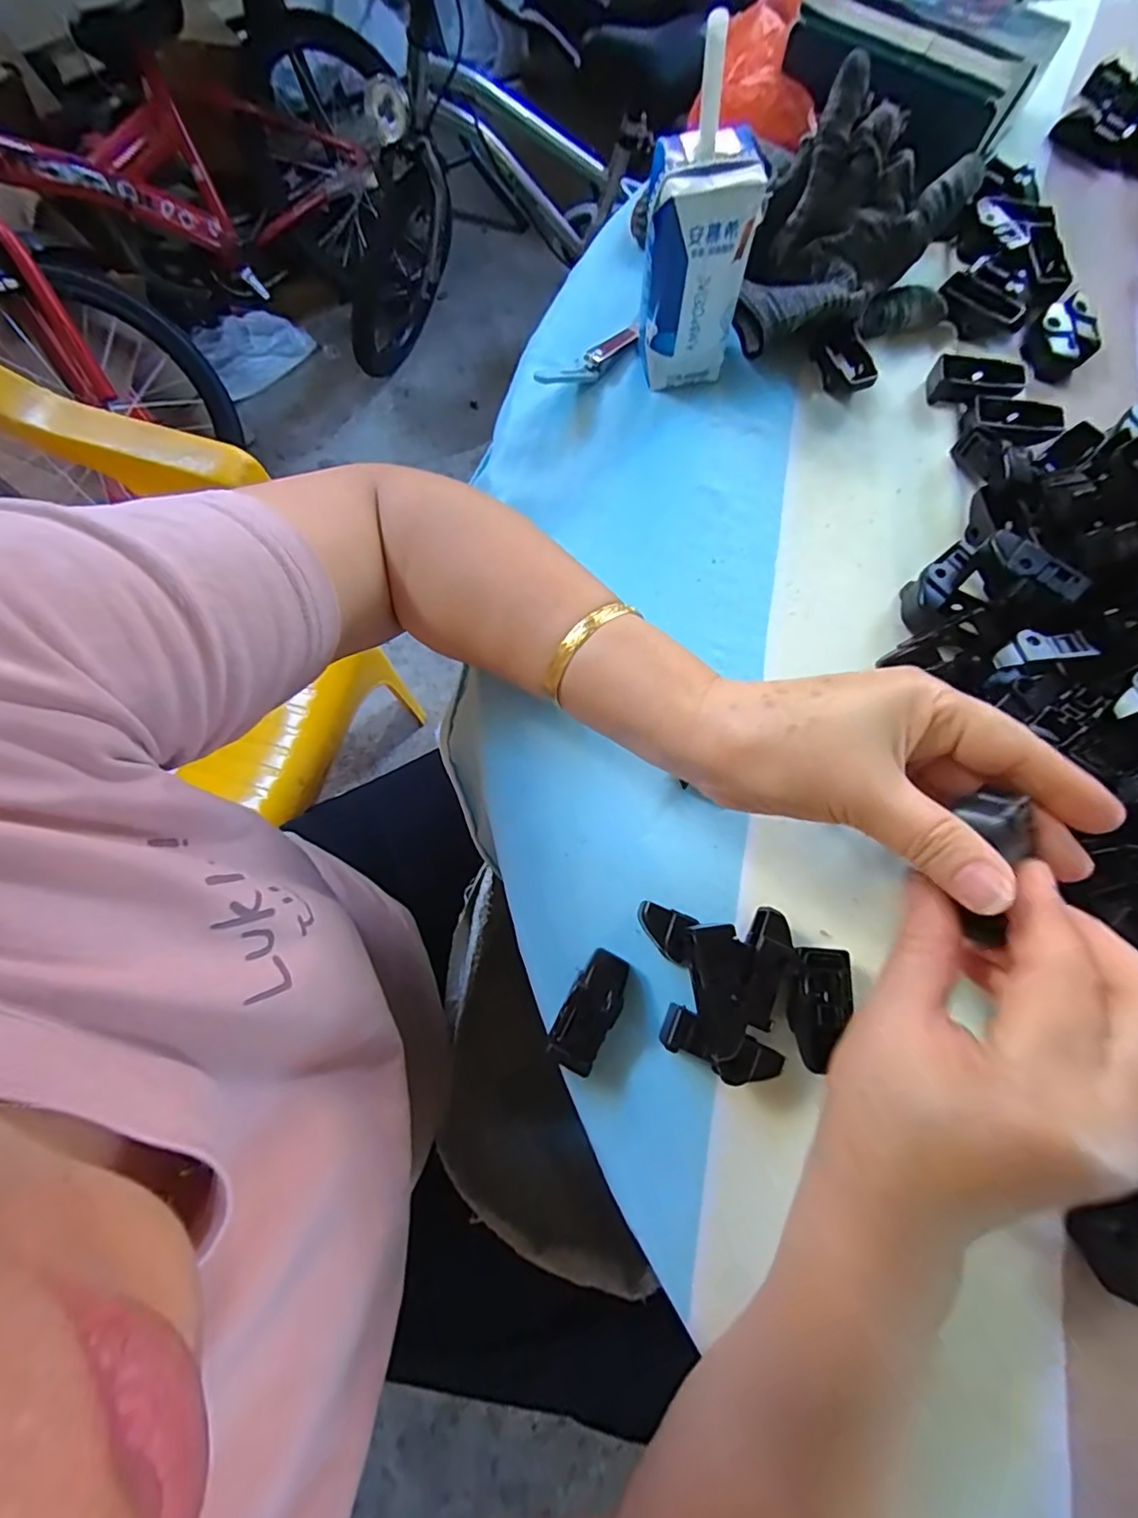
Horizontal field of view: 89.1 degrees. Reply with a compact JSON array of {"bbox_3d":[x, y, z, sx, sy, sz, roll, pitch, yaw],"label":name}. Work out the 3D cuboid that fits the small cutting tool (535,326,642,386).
[{"bbox_3d":[0.015,-0.245,0.358,0.077,0.010,0.017,-37,77,-9],"label":"small cutting tool"}]

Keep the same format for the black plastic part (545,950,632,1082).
[{"bbox_3d":[0.009,0.109,0.254,0.022,0.018,0.048,30,77,8],"label":"black plastic part"}]

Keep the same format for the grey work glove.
[{"bbox_3d":[0.169,-0.308,0.337,0.146,0.083,0.085,-13,75,-3],"label":"grey work glove"}]

